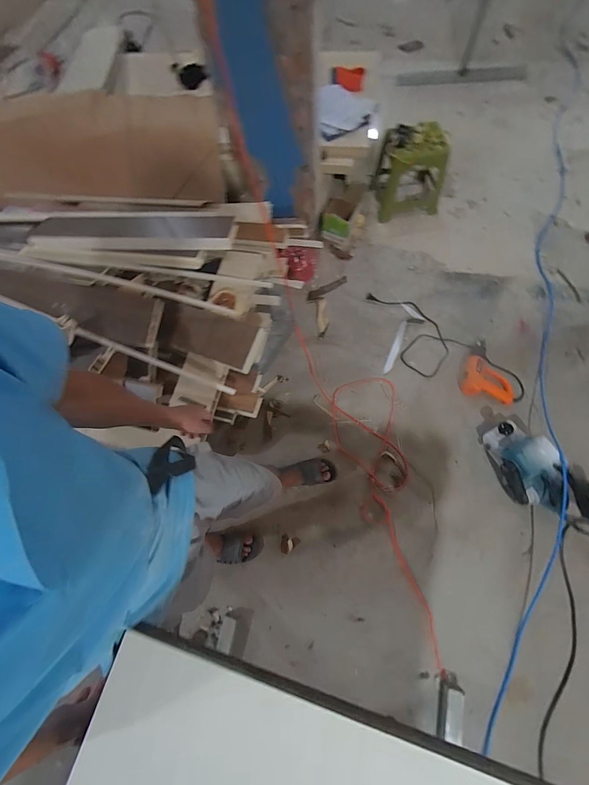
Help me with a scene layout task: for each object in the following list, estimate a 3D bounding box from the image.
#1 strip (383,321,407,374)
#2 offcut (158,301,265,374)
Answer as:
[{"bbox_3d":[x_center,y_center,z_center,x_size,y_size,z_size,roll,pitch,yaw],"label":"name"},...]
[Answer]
[{"bbox_3d":[0.464,-0.211,1.500,0.037,0.014,0.282,23,71,11],"label":"strip"},{"bbox_3d":[-0.276,-0.185,1.060,0.368,0.041,0.150,20,89,22],"label":"offcut"}]

